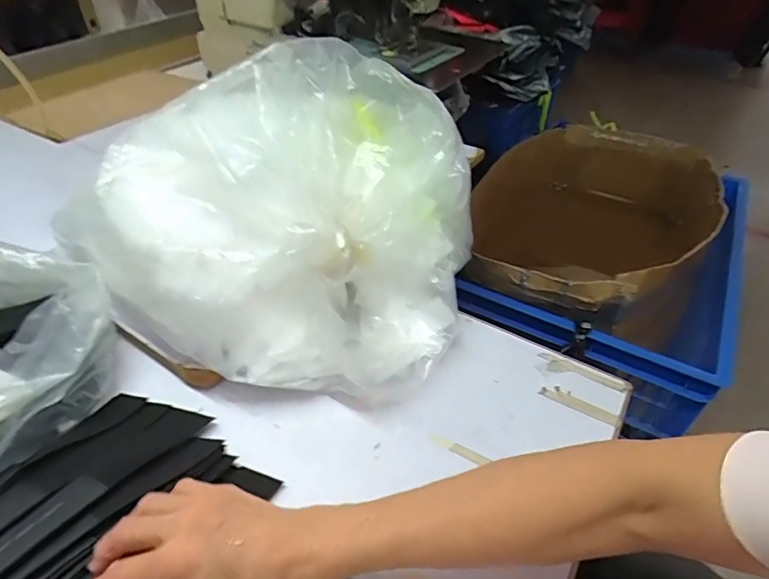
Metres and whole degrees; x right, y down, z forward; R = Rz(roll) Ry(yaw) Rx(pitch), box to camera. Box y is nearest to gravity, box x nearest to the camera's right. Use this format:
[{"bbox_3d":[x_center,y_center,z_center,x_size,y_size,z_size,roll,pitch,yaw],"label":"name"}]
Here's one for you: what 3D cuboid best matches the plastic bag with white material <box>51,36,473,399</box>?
[{"bbox_3d":[-0.095,-0.091,0.523,0.365,0.216,0.331,14,43,15],"label":"plastic bag with white material"}]

